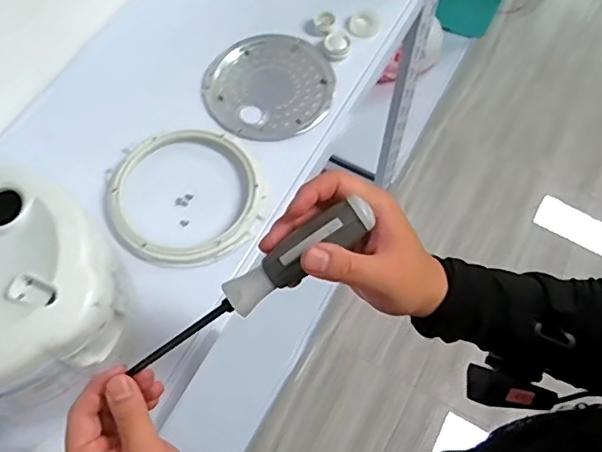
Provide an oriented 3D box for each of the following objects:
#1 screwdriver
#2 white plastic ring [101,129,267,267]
[{"bbox_3d":[-0.036,0.045,0.395,0.193,0.023,0.027,-36,67,9],"label":"screwdriver"},{"bbox_3d":[-0.150,-0.039,0.732,0.197,0.023,0.193,0,64,0],"label":"white plastic ring"}]

